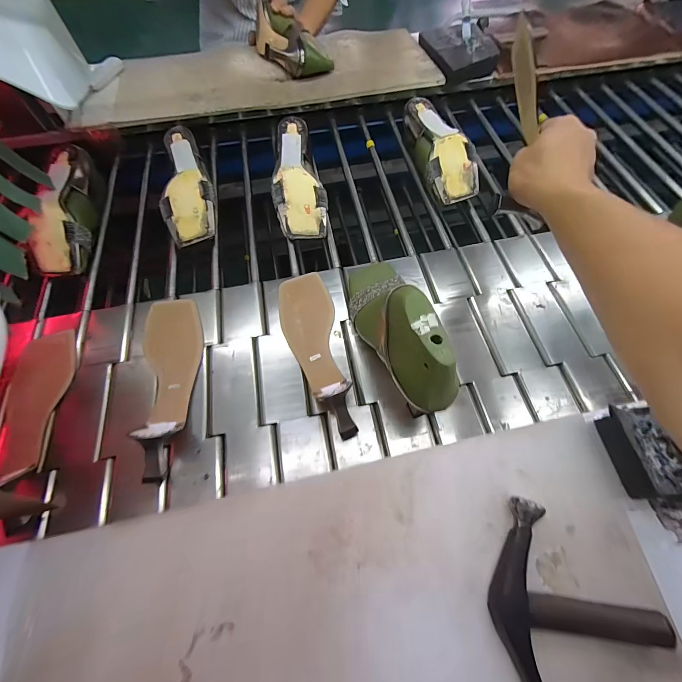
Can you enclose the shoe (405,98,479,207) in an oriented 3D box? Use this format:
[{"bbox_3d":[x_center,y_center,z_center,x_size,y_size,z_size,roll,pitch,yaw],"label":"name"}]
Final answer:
[{"bbox_3d":[0.178,-0.342,0.581,0.083,0.072,0.224,-9,63,-4],"label":"shoe"}]

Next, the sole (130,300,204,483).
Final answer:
[{"bbox_3d":[-0.218,0.034,0.400,0.075,0.058,0.247,-16,63,-8],"label":"sole"}]

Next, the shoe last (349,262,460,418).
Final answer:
[{"bbox_3d":[0.058,-0.025,0.385,0.072,0.110,0.253,-14,35,-7],"label":"shoe last"}]

